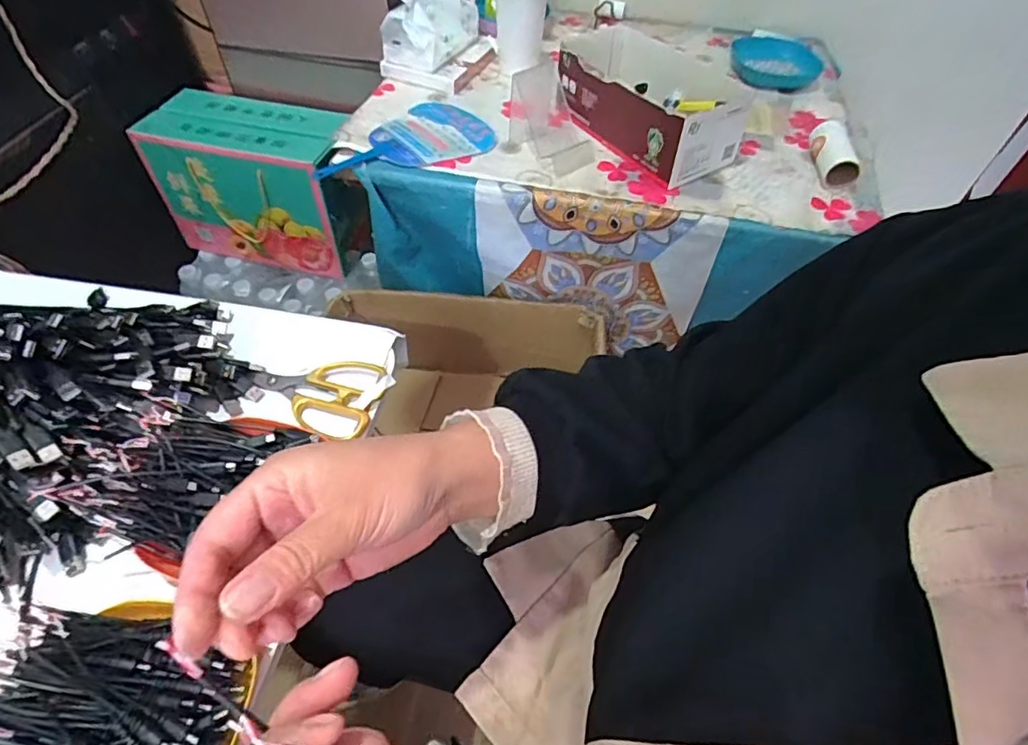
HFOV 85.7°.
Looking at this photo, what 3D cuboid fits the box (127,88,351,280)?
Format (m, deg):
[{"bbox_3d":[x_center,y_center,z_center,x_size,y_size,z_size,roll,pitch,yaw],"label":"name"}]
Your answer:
[{"bbox_3d":[-0.461,-0.348,1.016,0.325,0.239,0.167,12,53,6],"label":"box"}]

